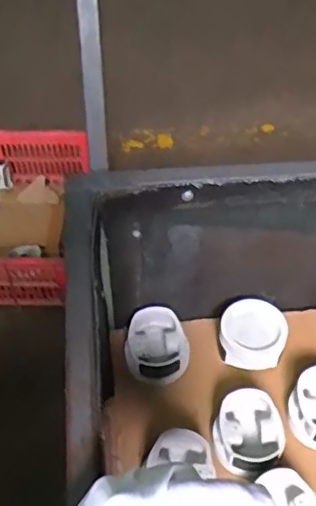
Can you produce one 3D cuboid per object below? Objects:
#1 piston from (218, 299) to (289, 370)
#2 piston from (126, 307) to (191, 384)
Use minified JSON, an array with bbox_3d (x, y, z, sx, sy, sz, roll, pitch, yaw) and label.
[{"bbox_3d":[0.111,0.096,0.695,0.077,0.040,0.077,-1,71,3],"label":"piston"},{"bbox_3d":[0.001,0.110,0.699,0.074,0.042,0.081,0,50,0],"label":"piston"}]

